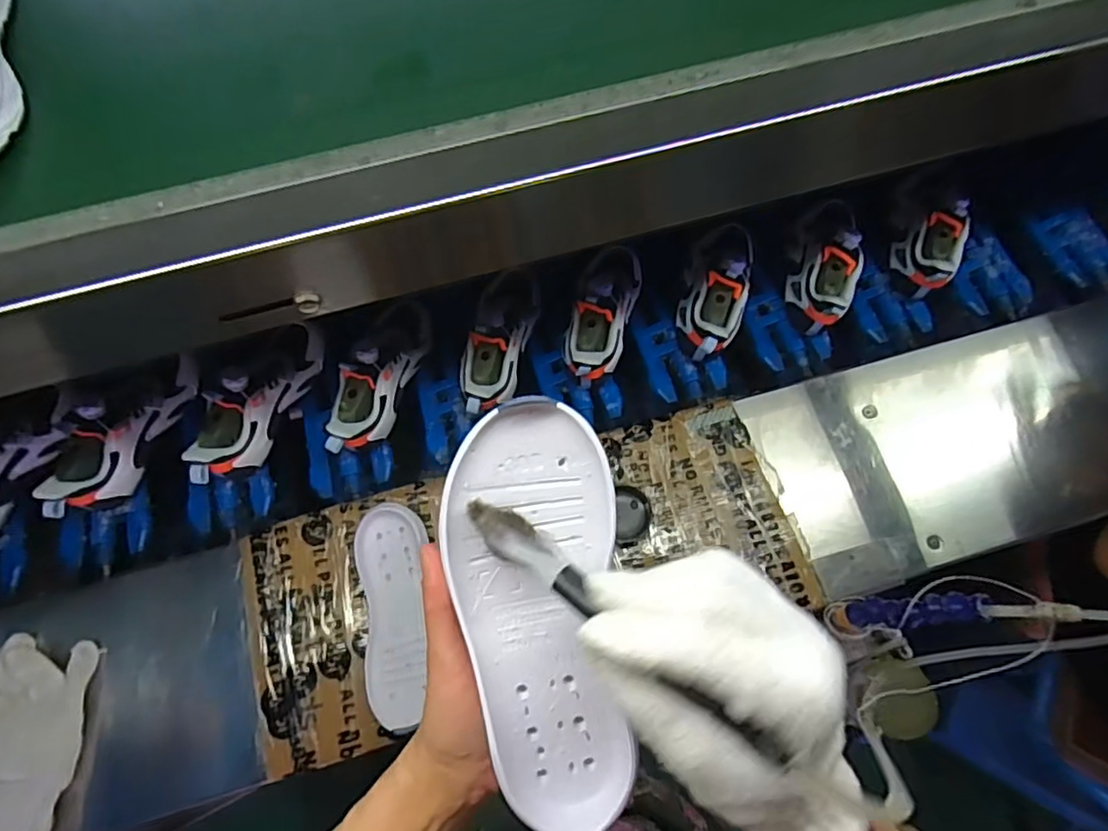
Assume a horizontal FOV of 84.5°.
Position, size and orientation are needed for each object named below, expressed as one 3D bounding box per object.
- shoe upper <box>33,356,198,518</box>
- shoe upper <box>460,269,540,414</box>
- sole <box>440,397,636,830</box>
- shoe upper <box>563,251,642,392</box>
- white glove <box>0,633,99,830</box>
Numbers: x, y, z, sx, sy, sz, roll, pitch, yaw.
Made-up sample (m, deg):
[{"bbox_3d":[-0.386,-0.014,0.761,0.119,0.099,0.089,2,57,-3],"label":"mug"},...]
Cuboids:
[{"bbox_3d":[-0.473,0.015,0.673,0.065,0.098,0.215,25,57,7],"label":"shoe upper"},{"bbox_3d":[-0.067,-0.096,0.711,0.074,0.083,0.212,12,57,2],"label":"shoe upper"},{"bbox_3d":[-0.007,0.096,0.297,0.079,0.026,0.201,-6,92,-4],"label":"sole"},{"bbox_3d":[0.057,-0.130,0.731,0.077,0.092,0.204,16,56,4],"label":"shoe upper"},{"bbox_3d":[-0.499,0.301,0.567,0.095,0.020,0.176,2,62,-16],"label":"white glove"}]

